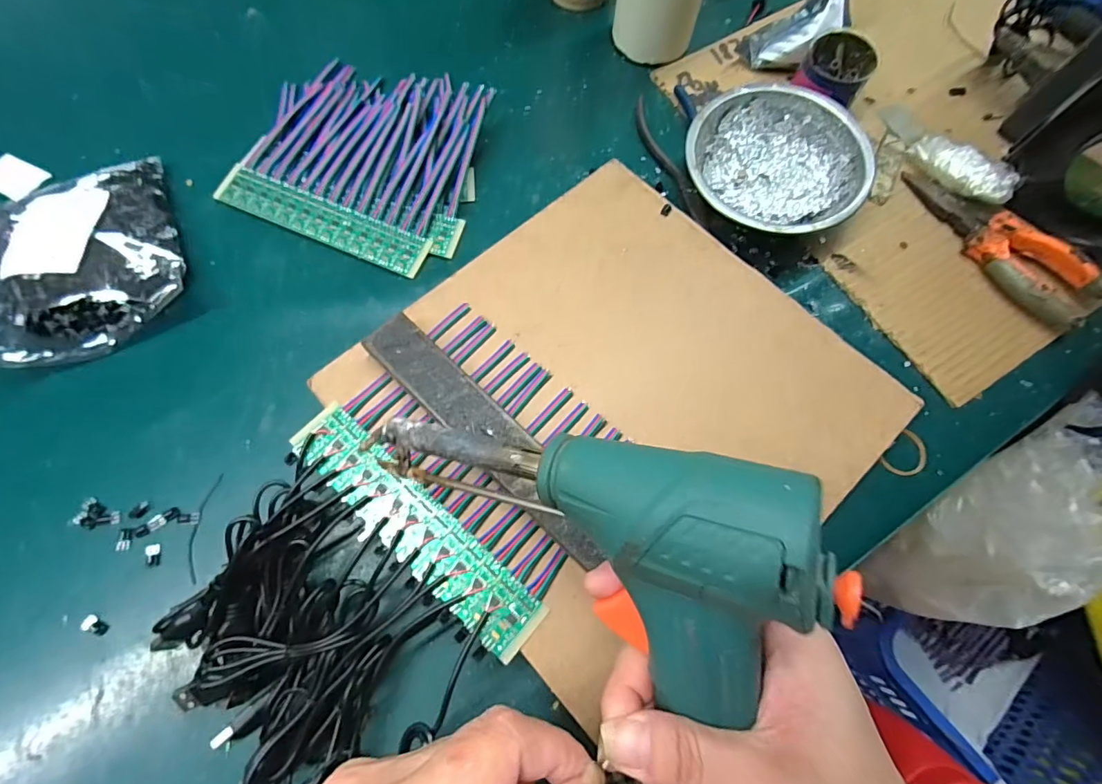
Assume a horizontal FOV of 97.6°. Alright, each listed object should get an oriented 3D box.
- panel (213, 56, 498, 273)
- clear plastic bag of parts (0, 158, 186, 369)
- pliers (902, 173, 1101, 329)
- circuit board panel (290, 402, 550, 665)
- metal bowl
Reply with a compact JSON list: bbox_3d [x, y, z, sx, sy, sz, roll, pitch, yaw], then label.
[{"bbox_3d":[-0.140,-0.183,0.367,0.176,0.025,0.163,19,71,4],"label":"panel"},{"bbox_3d":[-0.328,-0.091,0.325,0.135,0.032,0.138,-23,73,-10],"label":"clear plastic bag of parts"},{"bbox_3d":[0.328,-0.112,0.352,0.041,0.027,0.145,-33,75,-13],"label":"pliers"},{"bbox_3d":[-0.073,0.070,0.255,0.162,0.004,0.033,41,74,11],"label":"circuit board panel"},{"bbox_3d":[0.160,-0.162,0.355,0.118,0.044,0.122,1,71,-2],"label":"metal bowl"}]

